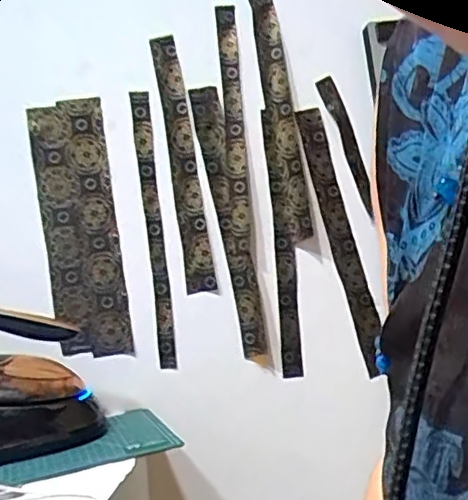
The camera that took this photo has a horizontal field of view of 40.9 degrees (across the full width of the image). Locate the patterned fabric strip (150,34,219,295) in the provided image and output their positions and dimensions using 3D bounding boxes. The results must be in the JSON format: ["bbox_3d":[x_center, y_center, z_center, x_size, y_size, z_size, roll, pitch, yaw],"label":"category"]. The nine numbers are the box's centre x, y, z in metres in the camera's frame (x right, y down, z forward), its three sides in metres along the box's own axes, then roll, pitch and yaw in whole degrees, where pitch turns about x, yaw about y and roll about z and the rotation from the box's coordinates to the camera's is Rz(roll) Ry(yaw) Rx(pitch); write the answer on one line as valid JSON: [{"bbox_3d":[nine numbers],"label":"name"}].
[{"bbox_3d":[-0.084,-0.140,1.020,0.046,0.423,0.009,-9,-2,-4],"label":"patterned fabric strip"}]

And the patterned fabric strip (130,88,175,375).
[{"bbox_3d":[-0.127,-0.034,1.006,0.027,0.445,0.006,-6,-2,-10],"label":"patterned fabric strip"}]

